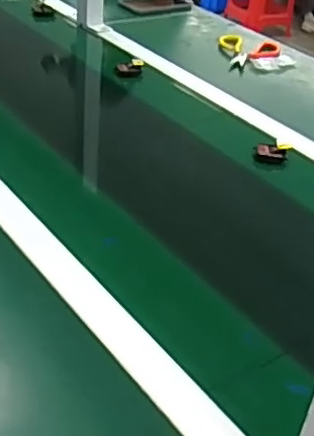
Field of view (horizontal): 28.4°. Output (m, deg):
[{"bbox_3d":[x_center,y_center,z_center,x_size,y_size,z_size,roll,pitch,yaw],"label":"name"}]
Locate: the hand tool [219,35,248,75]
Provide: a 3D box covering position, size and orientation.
[{"bbox_3d":[0.151,-0.324,1.206,0.046,0.007,0.173,3,36,-6],"label":"hand tool"}]

